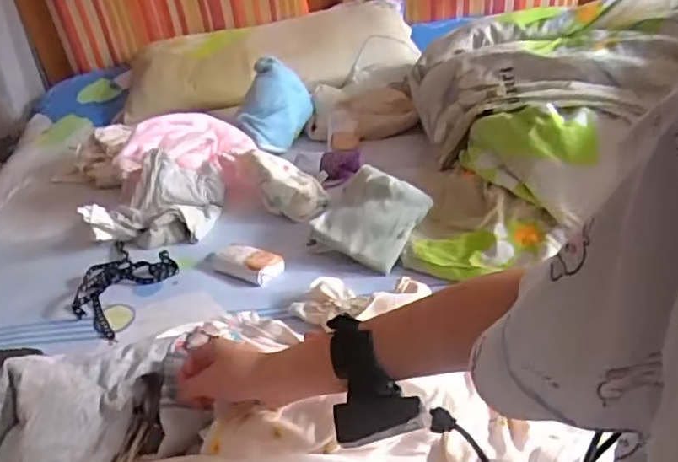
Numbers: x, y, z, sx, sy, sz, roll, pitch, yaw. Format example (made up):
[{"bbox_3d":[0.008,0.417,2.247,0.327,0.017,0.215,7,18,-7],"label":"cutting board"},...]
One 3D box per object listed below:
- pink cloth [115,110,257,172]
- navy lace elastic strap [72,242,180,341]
[{"bbox_3d":[-0.265,-0.155,1.069,0.217,0.075,0.104,-13,34,-9],"label":"pink cloth"},{"bbox_3d":[-0.320,0.068,0.886,0.169,0.018,0.152,17,40,33],"label":"navy lace elastic strap"}]

